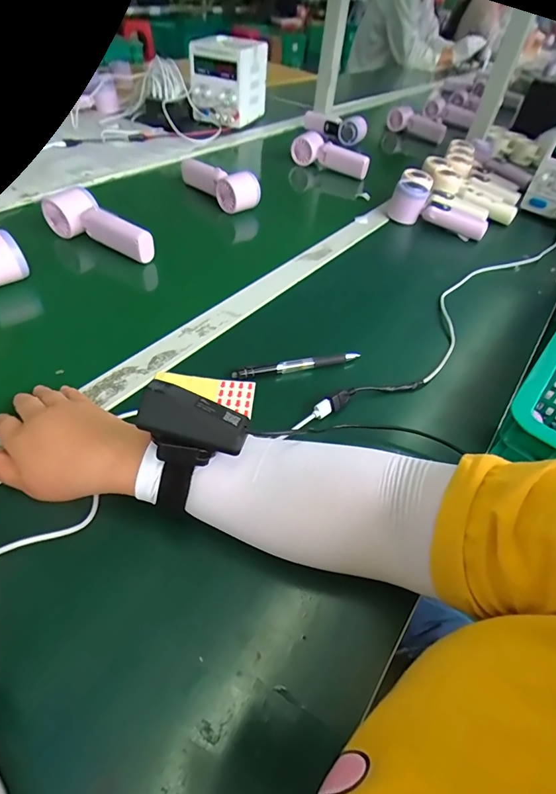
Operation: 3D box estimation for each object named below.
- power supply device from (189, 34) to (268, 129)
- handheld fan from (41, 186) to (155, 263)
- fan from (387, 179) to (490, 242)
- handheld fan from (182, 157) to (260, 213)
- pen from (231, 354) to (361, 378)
[{"bbox_3d":[-0.117,-0.771,0.993,0.131,0.151,0.171,20,48,11],"label":"power supply device"},{"bbox_3d":[-0.246,-0.232,0.556,0.166,0.053,0.052,32,52,21],"label":"handheld fan"},{"bbox_3d":[0.275,-0.317,0.700,0.167,0.062,0.050,24,49,15],"label":"fan"},{"bbox_3d":[-0.102,-0.382,0.716,0.055,0.061,0.166,-27,56,-28],"label":"handheld fan"},{"bbox_3d":[0.022,-0.034,0.435,0.139,0.011,0.009,-9,49,-15],"label":"pen"}]

